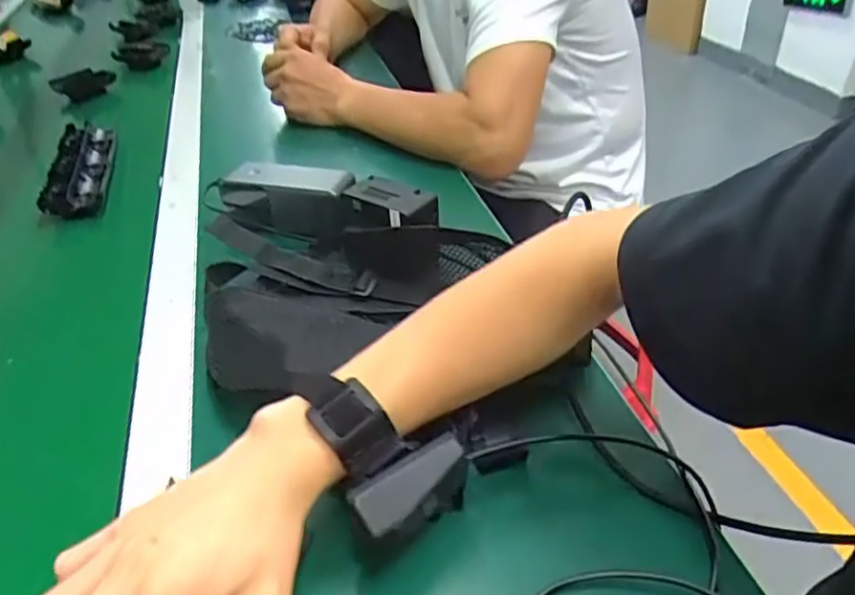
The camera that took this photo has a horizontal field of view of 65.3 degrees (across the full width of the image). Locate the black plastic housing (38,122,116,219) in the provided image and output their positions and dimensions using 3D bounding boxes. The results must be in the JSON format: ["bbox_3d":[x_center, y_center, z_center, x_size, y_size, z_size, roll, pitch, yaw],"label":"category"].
[{"bbox_3d":[-0.415,-0.162,0.804,0.073,0.027,0.228,-12,38,-13],"label":"black plastic housing"}]

